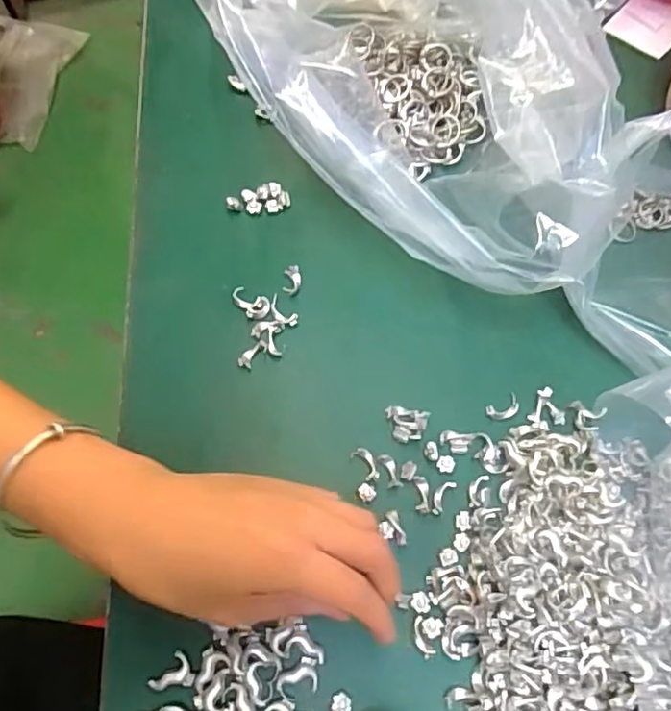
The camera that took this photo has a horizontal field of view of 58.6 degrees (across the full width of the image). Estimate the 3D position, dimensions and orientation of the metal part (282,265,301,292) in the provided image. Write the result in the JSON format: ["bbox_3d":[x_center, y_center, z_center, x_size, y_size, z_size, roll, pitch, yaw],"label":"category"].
[{"bbox_3d":[-0.027,-0.048,0.376,0.011,0.004,0.018,2,67,-1],"label":"metal part"}]

